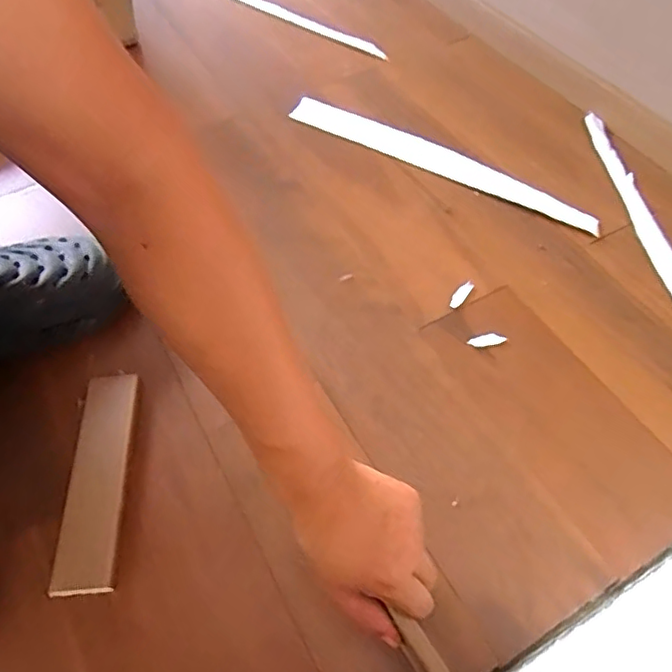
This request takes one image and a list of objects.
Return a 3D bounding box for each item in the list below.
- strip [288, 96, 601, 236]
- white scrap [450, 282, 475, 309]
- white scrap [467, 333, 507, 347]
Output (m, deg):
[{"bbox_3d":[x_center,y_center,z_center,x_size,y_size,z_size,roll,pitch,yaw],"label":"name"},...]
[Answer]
[{"bbox_3d":[0.134,-0.241,0.761,0.451,0.007,0.050,28,68,20],"label":"strip"},{"bbox_3d":[0.140,-0.046,0.625,0.014,0.008,0.039,34,63,22],"label":"white scrap"},{"bbox_3d":[0.160,0.005,0.594,0.038,0.005,0.013,-12,56,-7],"label":"white scrap"}]

